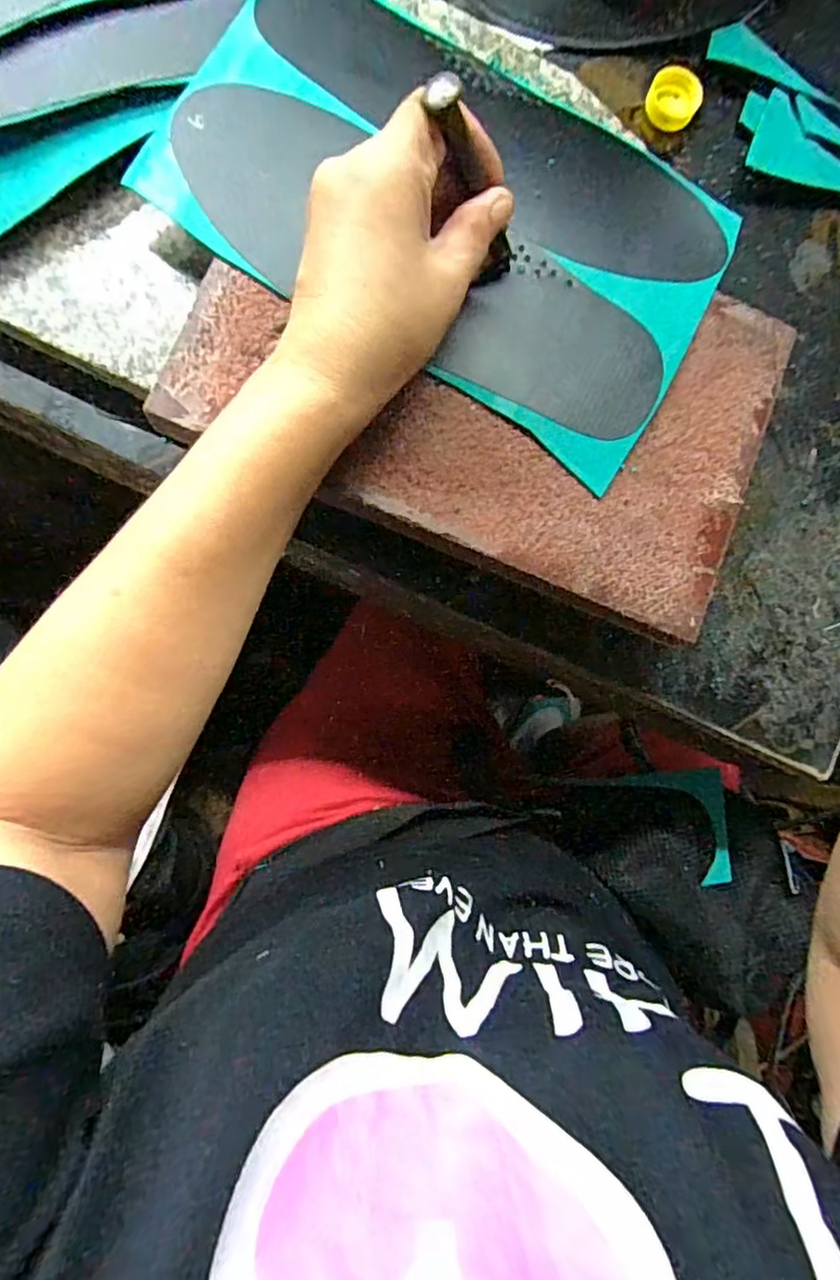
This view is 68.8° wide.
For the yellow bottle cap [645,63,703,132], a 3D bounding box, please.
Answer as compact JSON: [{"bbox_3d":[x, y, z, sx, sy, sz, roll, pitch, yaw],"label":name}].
[{"bbox_3d":[0.153,-0.326,0.369,0.031,0.010,0.037,29,82,-5],"label":"yellow bottle cap"}]

